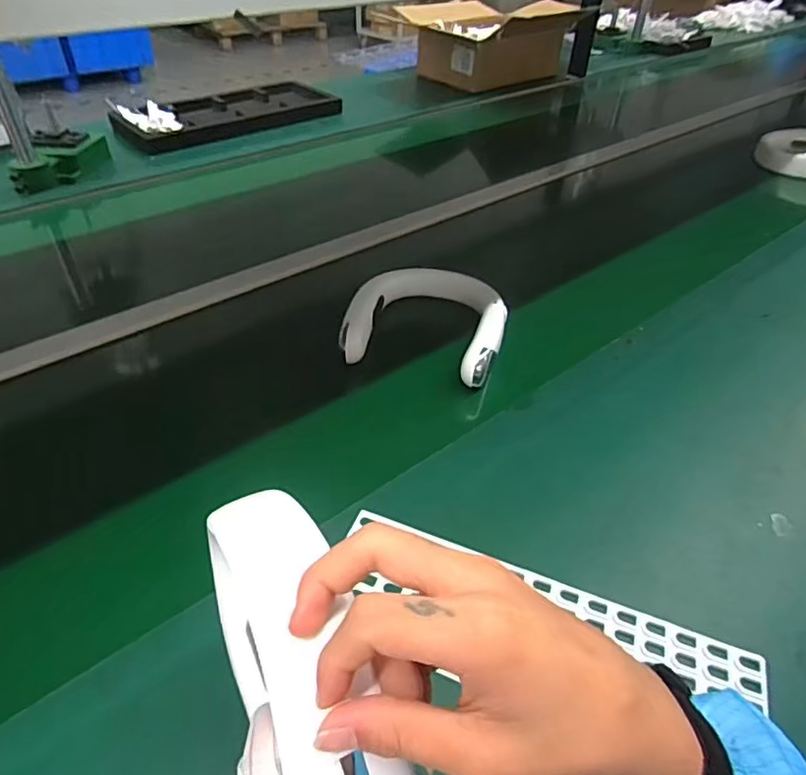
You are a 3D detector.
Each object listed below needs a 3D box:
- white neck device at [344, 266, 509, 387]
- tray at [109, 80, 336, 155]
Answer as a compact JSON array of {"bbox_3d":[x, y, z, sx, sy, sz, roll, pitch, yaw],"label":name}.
[{"bbox_3d":[0.036,-0.096,0.741,0.188,0.039,0.207,13,44,8],"label":"white neck device"},{"bbox_3d":[-0.391,-0.627,1.324,0.509,0.031,0.217,-28,52,-29],"label":"tray"}]

